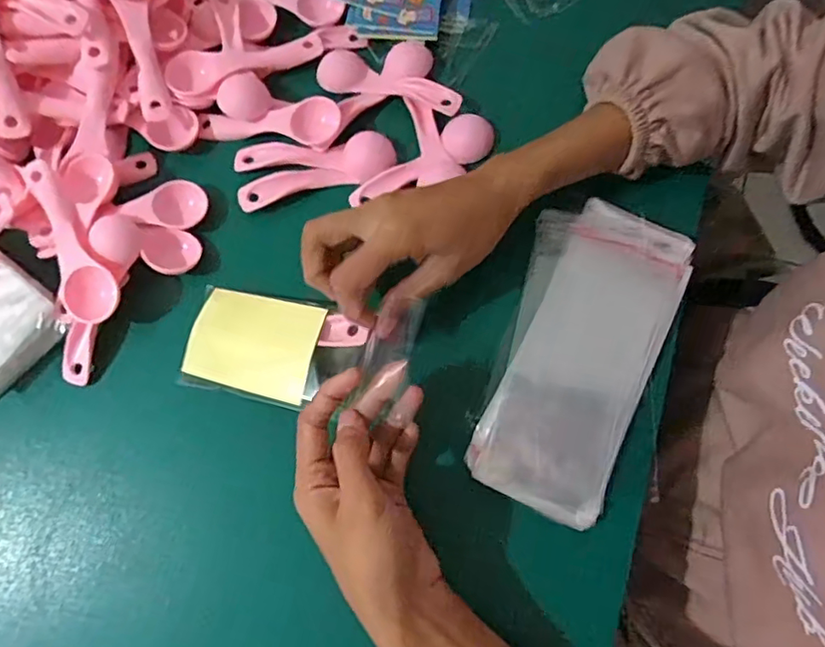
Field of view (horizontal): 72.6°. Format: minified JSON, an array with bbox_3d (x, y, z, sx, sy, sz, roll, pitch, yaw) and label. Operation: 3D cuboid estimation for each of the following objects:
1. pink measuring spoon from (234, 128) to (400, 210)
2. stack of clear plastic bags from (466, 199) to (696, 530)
[{"bbox_3d":[-0.067,-0.104,0.398,0.113,0.013,0.030,-26,78,-6],"label":"pink measuring spoon"},{"bbox_3d":[0.104,0.020,0.356,0.096,0.025,0.193,23,77,5],"label":"stack of clear plastic bags"}]

